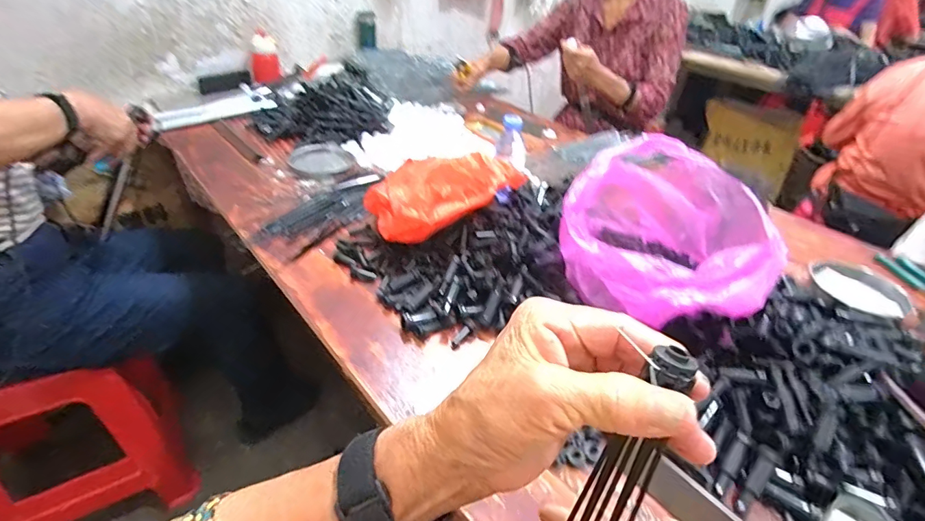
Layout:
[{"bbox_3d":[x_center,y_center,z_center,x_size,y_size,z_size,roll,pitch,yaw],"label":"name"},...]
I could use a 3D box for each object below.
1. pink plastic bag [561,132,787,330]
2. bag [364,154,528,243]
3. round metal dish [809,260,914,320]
[{"bbox_3d":[0.267,-0.033,0.596,0.246,0.133,0.238,27,42,28],"label":"pink plastic bag"},{"bbox_3d":[-0.017,-0.114,0.744,0.248,0.079,0.160,-12,39,-21],"label":"bag"},{"bbox_3d":[0.595,0.041,0.695,0.117,0.032,0.108,3,36,-2],"label":"round metal dish"}]

